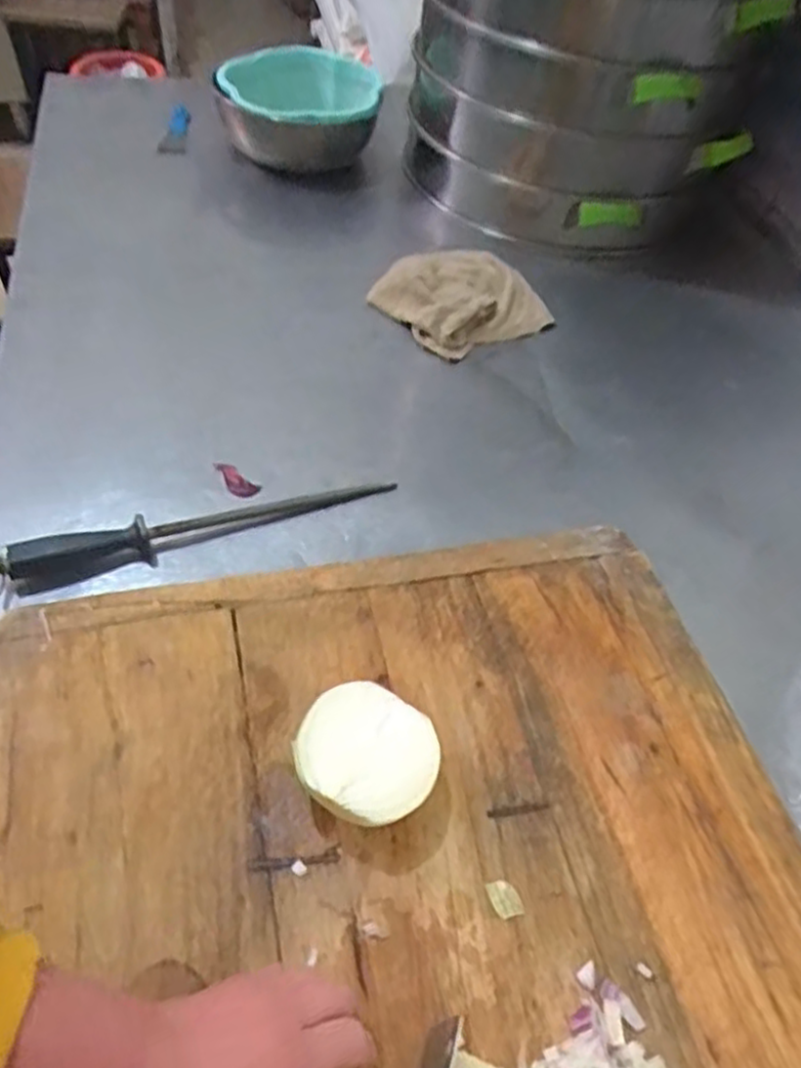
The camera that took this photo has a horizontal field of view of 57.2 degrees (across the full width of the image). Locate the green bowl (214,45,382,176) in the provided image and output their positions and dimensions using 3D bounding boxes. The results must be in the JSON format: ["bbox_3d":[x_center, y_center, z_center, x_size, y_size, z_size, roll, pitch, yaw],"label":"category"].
[{"bbox_3d":[-0.171,-0.709,1.230,0.255,0.132,0.251,-2,50,-10],"label":"green bowl"}]

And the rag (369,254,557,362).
[{"bbox_3d":[0.088,-0.317,1.015,0.214,0.061,0.155,-23,56,-24],"label":"rag"}]

